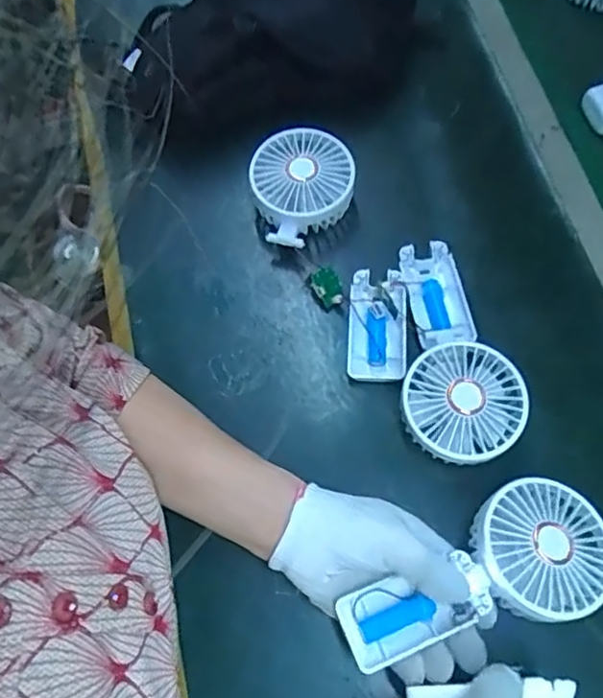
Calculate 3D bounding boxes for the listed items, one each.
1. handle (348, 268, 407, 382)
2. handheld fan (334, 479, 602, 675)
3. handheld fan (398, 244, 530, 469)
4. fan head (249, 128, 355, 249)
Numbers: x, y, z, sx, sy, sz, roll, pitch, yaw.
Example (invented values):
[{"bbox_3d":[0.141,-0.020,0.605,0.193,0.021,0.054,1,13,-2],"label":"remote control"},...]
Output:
[{"bbox_3d":[0.062,-0.020,0.492,0.045,0.025,0.091,4,69,0],"label":"handle"},{"bbox_3d":[0.115,0.150,0.397,0.184,0.036,0.079,-23,69,-8],"label":"handheld fan"},{"bbox_3d":[0.118,-0.005,0.472,0.087,0.043,0.184,-1,70,5],"label":"handheld fan"},{"bbox_3d":[0.002,-0.135,0.525,0.084,0.058,0.082,0,69,-1],"label":"fan head"}]

